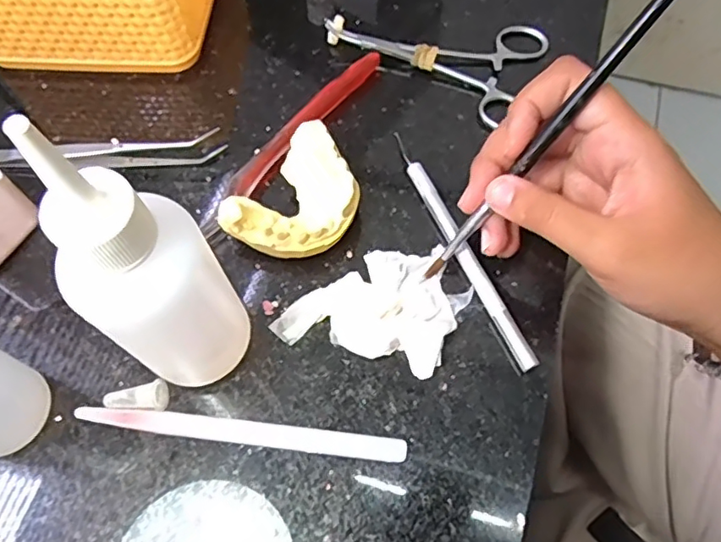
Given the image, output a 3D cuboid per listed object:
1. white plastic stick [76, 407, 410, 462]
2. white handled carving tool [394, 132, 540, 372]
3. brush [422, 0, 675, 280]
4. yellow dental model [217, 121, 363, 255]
[{"bbox_3d":[-0.050,0.067,0.243,0.137,0.004,0.009,5,64,4],"label":"white plastic stick"},{"bbox_3d":[0.045,-0.014,0.276,0.008,0.008,0.133,-23,66,-9],"label":"white handled carving tool"},{"bbox_3d":[0.082,-0.062,0.224,0.010,0.184,0.006,-14,58,-51],"label":"brush"},{"bbox_3d":[-0.027,-0.032,0.277,0.049,0.027,0.065,33,69,16],"label":"yellow dental model"}]

